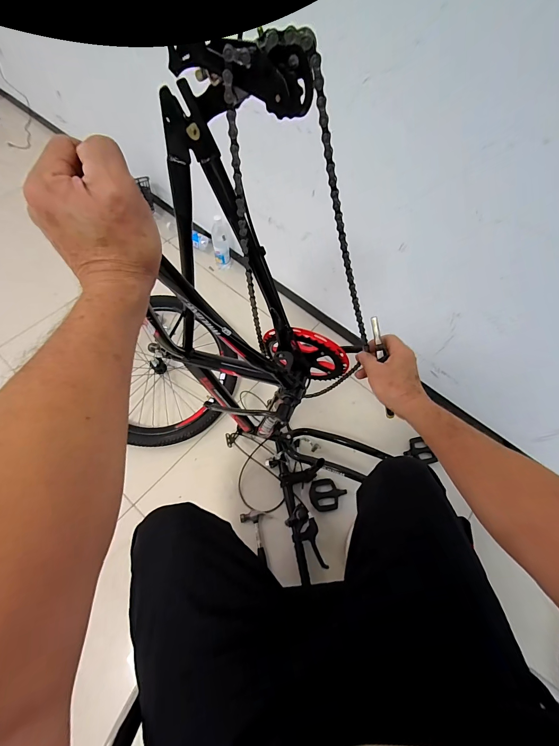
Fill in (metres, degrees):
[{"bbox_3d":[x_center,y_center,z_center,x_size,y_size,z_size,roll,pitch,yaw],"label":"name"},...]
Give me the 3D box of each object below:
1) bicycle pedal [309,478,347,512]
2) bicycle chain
[{"bbox_3d":[0.152,0.385,1.000,0.113,0.026,0.094,-9,64,-9],"label":"bicycle pedal"},{"bbox_3d":[0.039,-0.096,0.477,0.183,0.603,0.031,6,61,16],"label":"bicycle chain"}]

